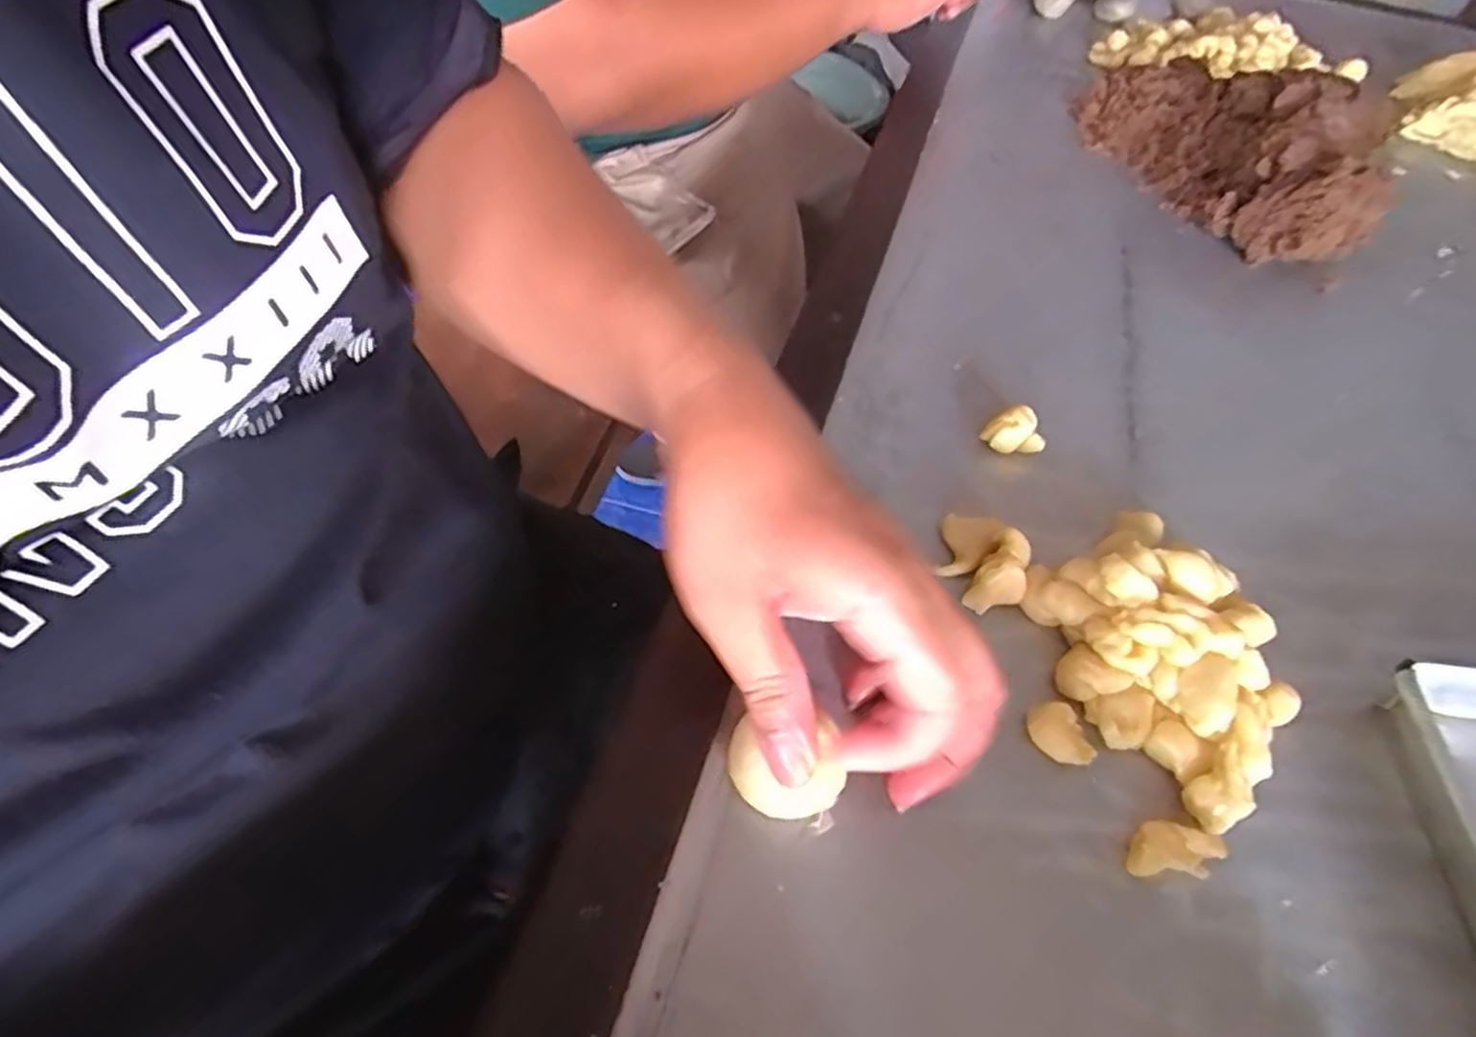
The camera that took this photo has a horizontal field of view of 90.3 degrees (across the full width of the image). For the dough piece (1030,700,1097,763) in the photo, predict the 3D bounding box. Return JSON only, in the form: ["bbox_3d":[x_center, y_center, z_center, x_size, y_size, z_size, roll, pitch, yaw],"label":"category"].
[{"bbox_3d":[0.120,0.082,0.275,0.017,0.013,0.025,-27,58,-25],"label":"dough piece"}]

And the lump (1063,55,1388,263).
[{"bbox_3d":[0.367,-0.291,0.558,0.098,0.089,0.257,-15,54,-18],"label":"lump"}]

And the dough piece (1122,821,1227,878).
[{"bbox_3d":[0.148,0.113,0.251,0.028,0.018,0.015,3,51,-4],"label":"dough piece"}]

